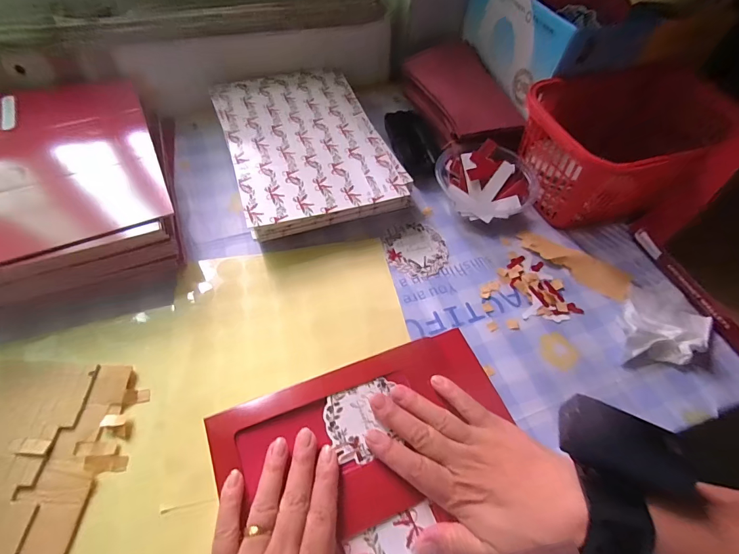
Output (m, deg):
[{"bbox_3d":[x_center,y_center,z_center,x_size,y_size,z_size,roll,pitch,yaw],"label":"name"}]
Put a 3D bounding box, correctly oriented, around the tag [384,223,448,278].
[{"bbox_3d":[0.052,-0.031,0.424,0.066,0.004,0.070,3,55,-4],"label":"tag"}]

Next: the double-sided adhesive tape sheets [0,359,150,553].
[{"bbox_3d":[-0.273,0.137,0.282,0.167,0.004,0.154,4,55,-2],"label":"double-sided adhesive tape sheets"}]

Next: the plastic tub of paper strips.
[{"bbox_3d":[0.135,-0.111,0.455,0.114,0.050,0.100,27,57,13],"label":"plastic tub of paper strips"}]

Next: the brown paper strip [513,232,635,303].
[{"bbox_3d":[0.223,-0.017,0.422,0.122,0.011,0.037,36,60,18],"label":"brown paper strip"}]

